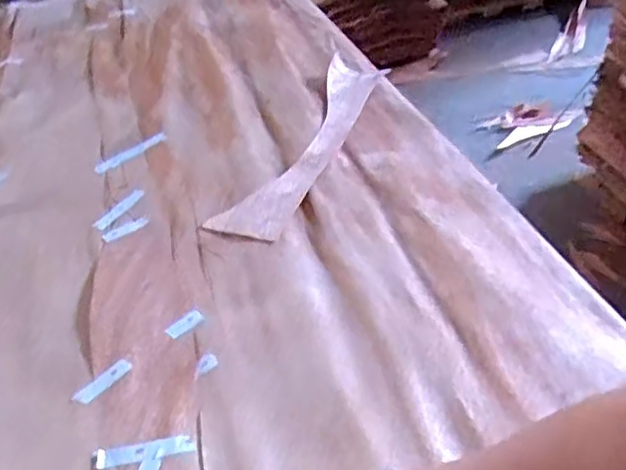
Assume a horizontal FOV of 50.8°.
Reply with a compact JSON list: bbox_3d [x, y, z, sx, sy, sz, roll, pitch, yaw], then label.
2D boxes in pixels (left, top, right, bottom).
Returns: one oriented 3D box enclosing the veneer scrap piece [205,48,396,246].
[{"bbox_3d":[-0.002,-0.108,0.729,0.070,0.019,0.360,12,45,20],"label":"veneer scrap piece"}]

